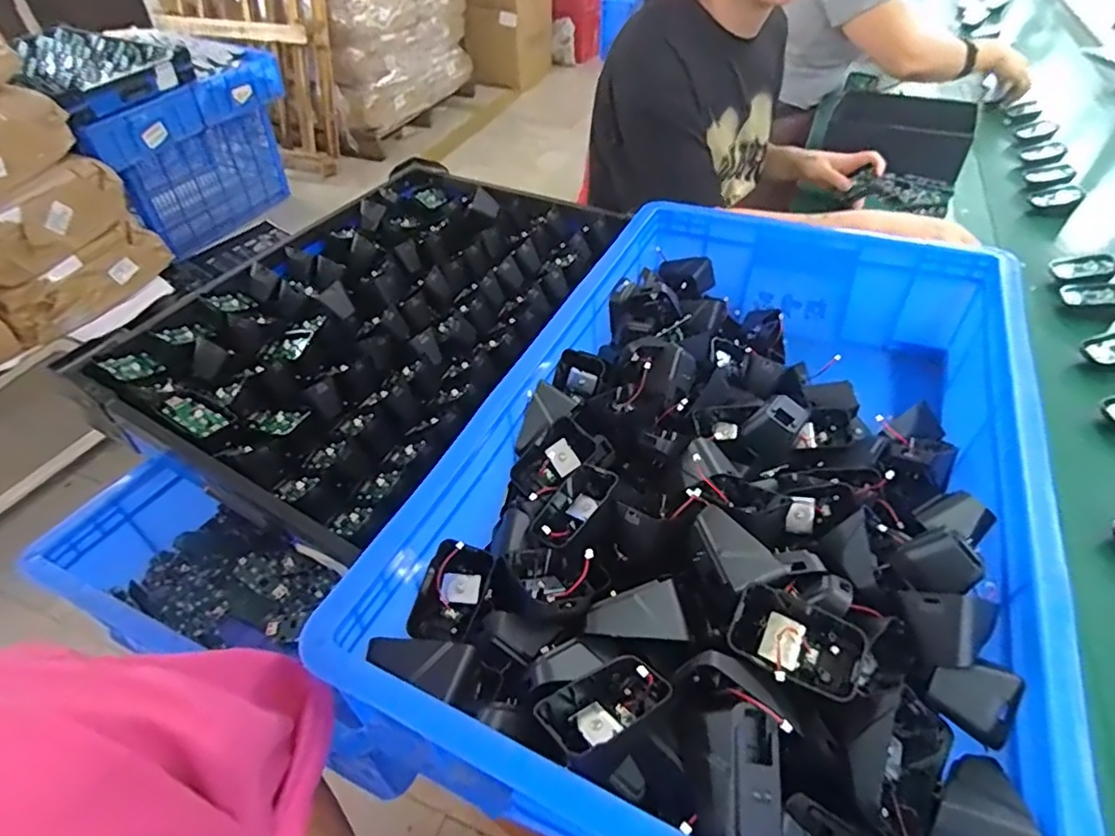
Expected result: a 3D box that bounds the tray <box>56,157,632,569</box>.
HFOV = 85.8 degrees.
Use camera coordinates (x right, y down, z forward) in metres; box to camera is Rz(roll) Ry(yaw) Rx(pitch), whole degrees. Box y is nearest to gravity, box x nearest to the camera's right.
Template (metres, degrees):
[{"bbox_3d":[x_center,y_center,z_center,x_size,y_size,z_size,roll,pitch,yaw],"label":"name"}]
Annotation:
[{"bbox_3d":[-0.207,-0.151,0.761,0.370,0.082,0.612,19,49,18],"label":"tray"}]

